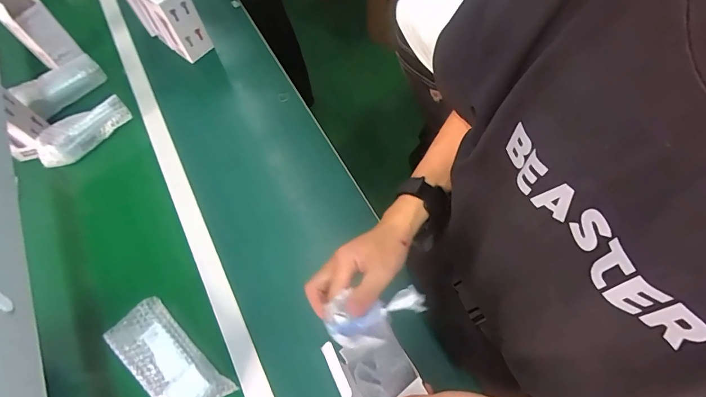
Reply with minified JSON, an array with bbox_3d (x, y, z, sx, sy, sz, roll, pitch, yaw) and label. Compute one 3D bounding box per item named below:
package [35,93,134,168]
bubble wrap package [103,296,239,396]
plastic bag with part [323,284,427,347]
[{"bbox_3d":[-0.574,-0.142,0.821,0.198,0.064,0.053,-38,70,-14],"label":"package"},{"bbox_3d":[-0.295,0.257,0.614,0.205,0.048,0.091,39,73,17],"label":"bubble wrap package"},{"bbox_3d":[0.021,0.107,0.360,0.094,0.032,0.049,-11,65,-21],"label":"plastic bag with part"}]

